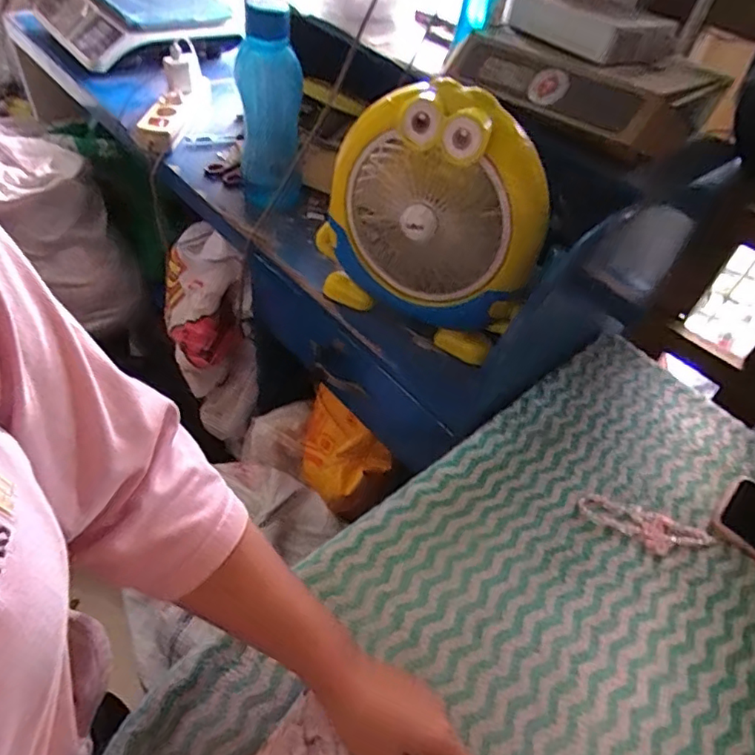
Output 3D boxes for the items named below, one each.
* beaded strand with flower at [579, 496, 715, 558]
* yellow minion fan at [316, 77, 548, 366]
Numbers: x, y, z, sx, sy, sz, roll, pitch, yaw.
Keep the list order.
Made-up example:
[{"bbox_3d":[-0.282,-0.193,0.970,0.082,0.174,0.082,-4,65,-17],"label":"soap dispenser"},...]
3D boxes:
[{"bbox_3d":[0.251,0.142,0.518,0.122,0.004,0.041,16,47,9],"label":"beaded strand with flower"},{"bbox_3d":[0.057,-0.178,0.608,0.235,0.268,0.090,22,48,14],"label":"yellow minion fan"}]

